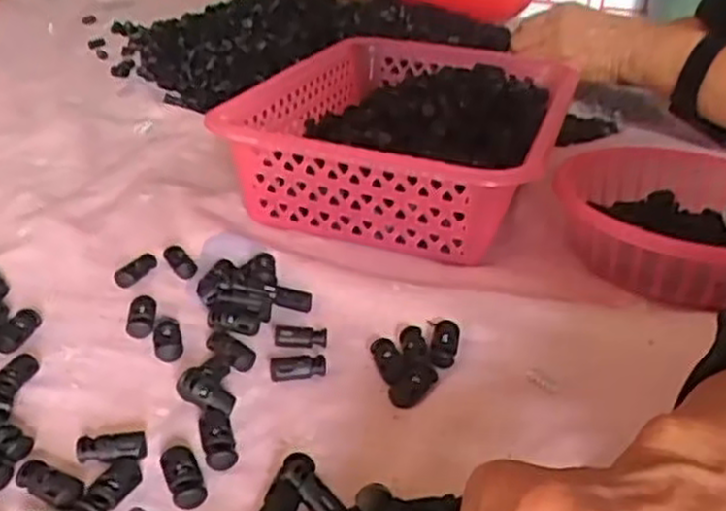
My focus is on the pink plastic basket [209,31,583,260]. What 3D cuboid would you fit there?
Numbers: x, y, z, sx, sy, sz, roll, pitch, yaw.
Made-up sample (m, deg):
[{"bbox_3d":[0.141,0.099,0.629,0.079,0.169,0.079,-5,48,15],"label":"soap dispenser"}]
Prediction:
[{"bbox_3d":[0.039,-0.097,0.605,0.202,0.077,0.309,12,29,15],"label":"pink plastic basket"}]

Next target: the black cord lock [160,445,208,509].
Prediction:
[{"bbox_3d":[-0.073,0.089,0.312,0.013,0.008,0.029,-11,31,-27],"label":"black cord lock"}]

